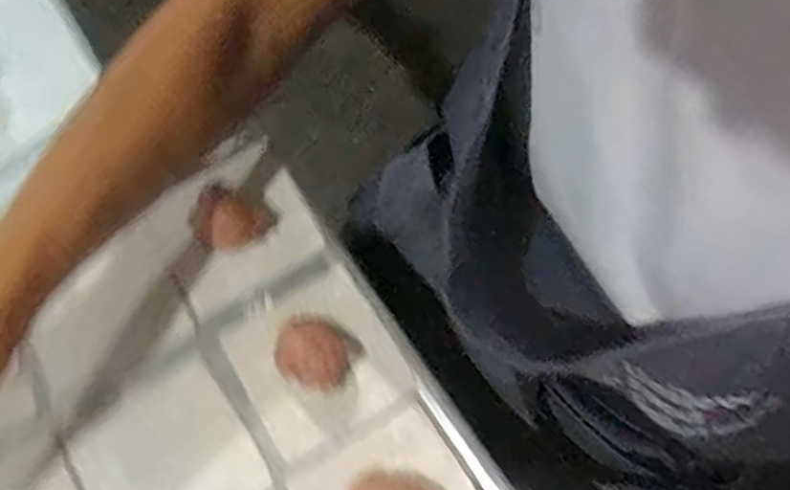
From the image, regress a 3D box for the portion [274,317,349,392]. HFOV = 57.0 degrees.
[{"bbox_3d":[-0.044,0.054,0.370,0.042,0.025,0.031,36,67,17],"label":"portion"}]

